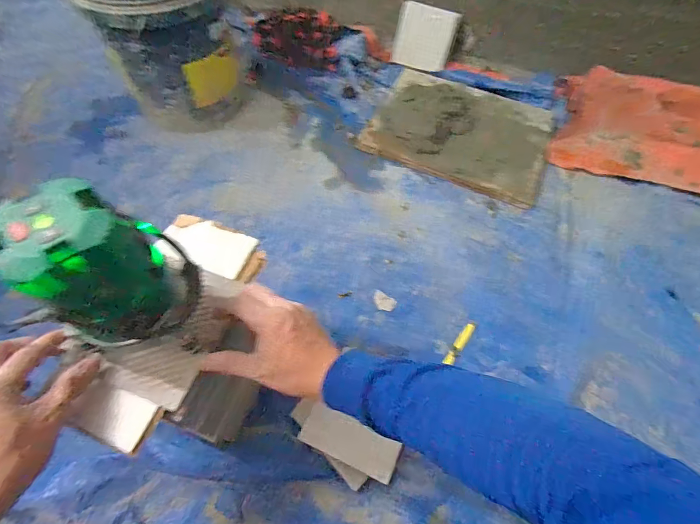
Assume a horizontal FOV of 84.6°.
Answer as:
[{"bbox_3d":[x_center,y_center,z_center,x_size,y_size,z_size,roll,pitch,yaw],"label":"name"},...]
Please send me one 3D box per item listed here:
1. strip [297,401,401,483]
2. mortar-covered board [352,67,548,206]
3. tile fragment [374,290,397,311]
[{"bbox_3d":[0.000,0.279,0.593,0.150,0.007,0.059,21,75,13],"label":"strip"},{"bbox_3d":[0.276,-0.342,0.945,0.434,0.057,0.338,24,61,13],"label":"mortar-covered board"},{"bbox_3d":[0.064,0.076,0.737,0.046,0.004,0.034,31,63,16],"label":"tile fragment"}]

